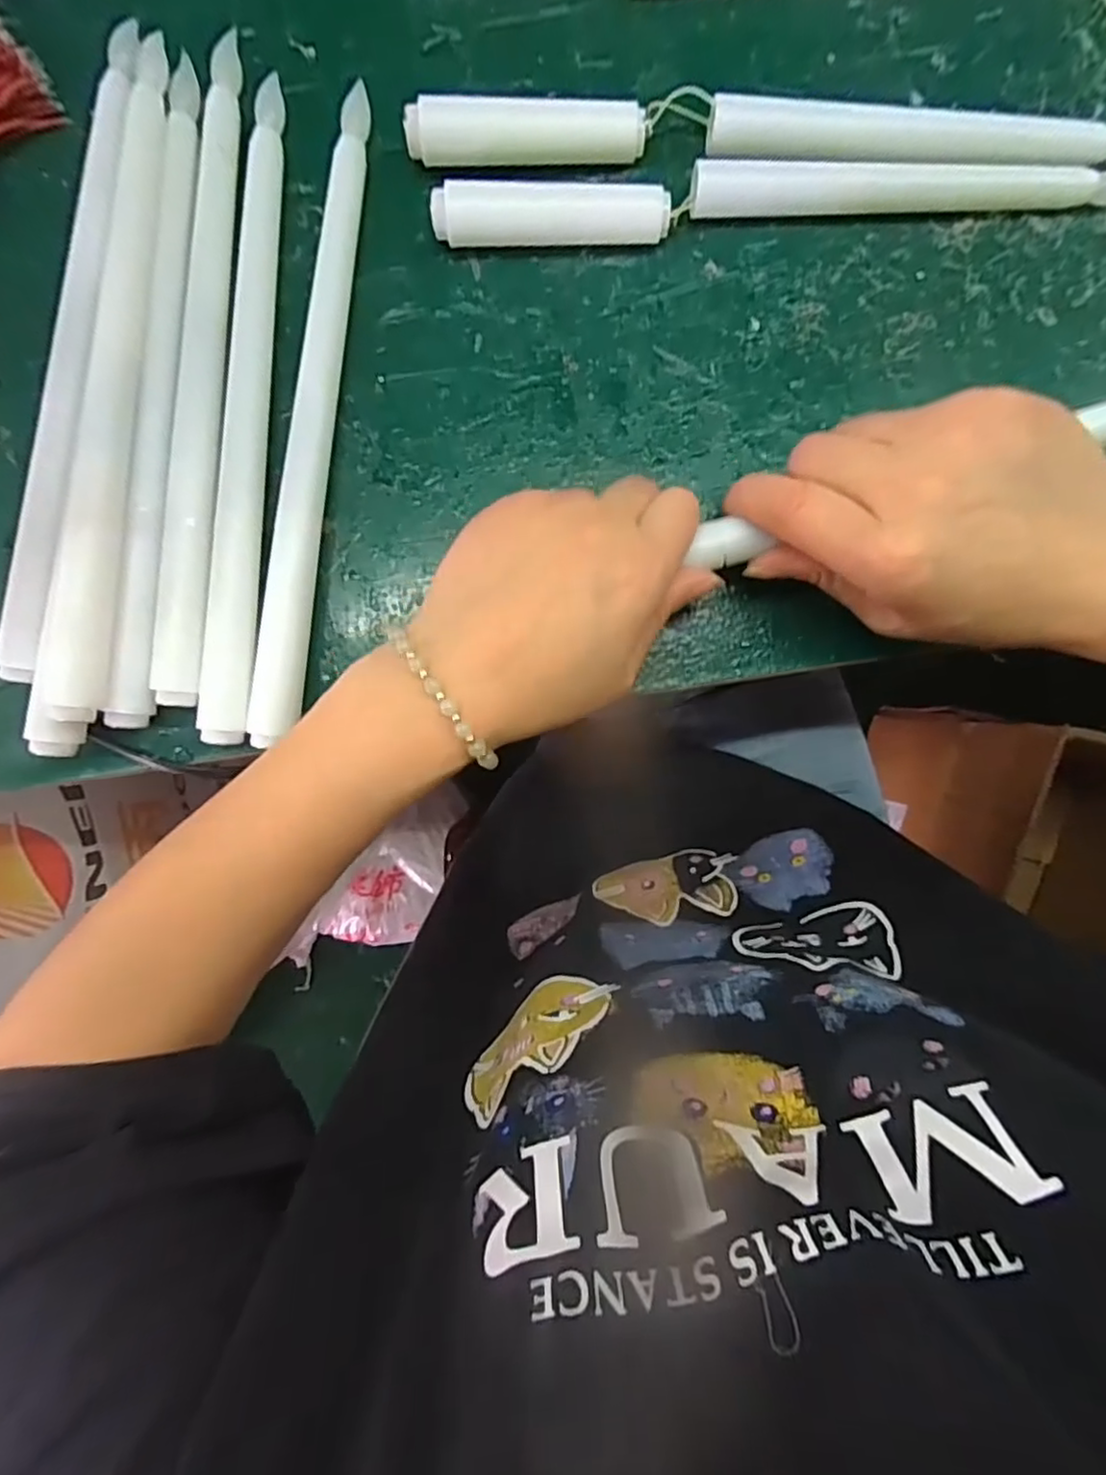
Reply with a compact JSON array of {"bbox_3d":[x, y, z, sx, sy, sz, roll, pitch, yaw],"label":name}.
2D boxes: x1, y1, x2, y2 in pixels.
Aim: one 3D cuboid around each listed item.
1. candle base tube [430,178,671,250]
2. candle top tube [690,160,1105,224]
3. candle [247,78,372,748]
[{"bbox_3d":[-0.001,-0.197,0.247,0.086,0.017,0.018,0,95,1],"label":"candle base tube"},{"bbox_3d":[0.136,-0.207,0.245,0.167,0.013,0.013,0,95,1],"label":"candle top tube"},{"bbox_3d":[-0.095,-0.120,0.255,0.017,0.016,0.242,8,95,0],"label":"candle"}]

